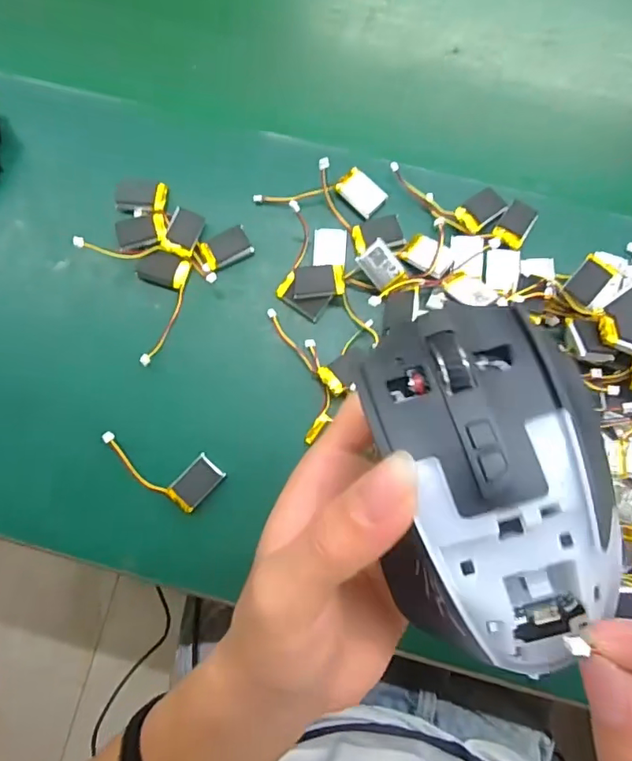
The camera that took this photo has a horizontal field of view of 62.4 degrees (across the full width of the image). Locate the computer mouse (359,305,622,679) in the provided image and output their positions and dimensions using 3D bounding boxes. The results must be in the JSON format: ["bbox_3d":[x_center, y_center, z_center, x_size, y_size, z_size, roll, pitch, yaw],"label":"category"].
[{"bbox_3d":[0.051,0.033,0.156,0.064,0.032,0.110,-14,80,-1],"label":"computer mouse"}]

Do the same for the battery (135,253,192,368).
[{"bbox_3d":[-0.105,-0.047,0.333,0.033,0.006,0.073,13,80,4],"label":"battery"}]

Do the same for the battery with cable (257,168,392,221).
[{"bbox_3d":[0.004,-0.126,0.343,0.084,0.008,0.031,7,80,3],"label":"battery with cable"}]

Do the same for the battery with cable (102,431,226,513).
[{"bbox_3d":[-0.094,0.049,0.315,0.073,0.006,0.033,31,82,7],"label":"battery with cable"}]

